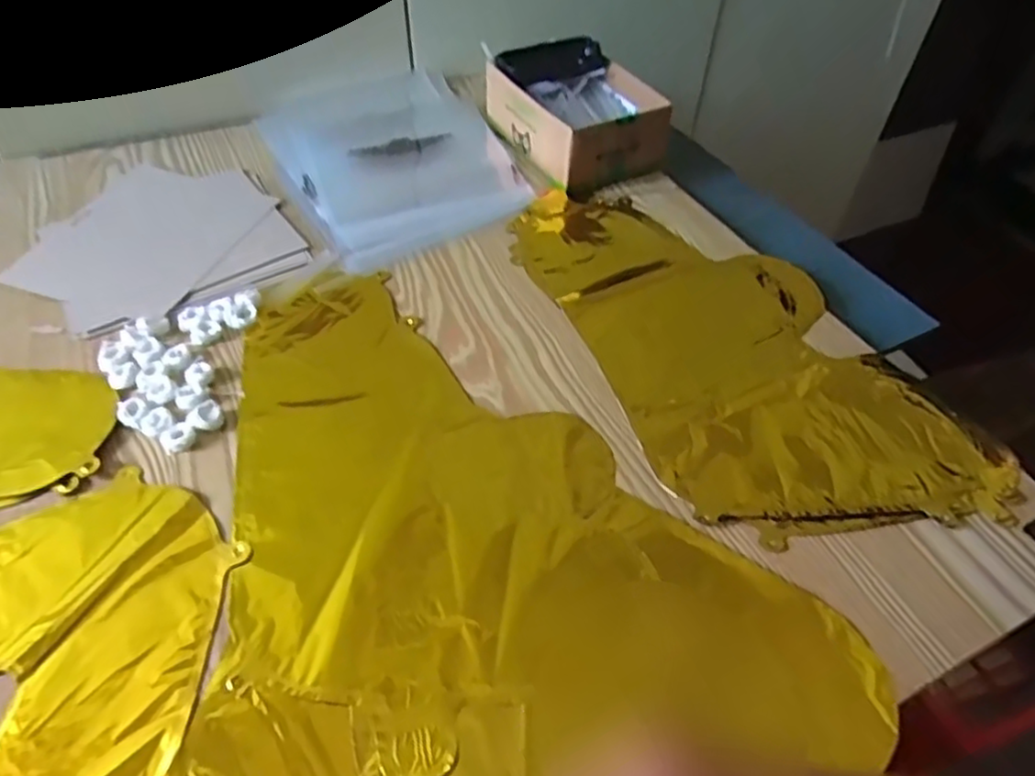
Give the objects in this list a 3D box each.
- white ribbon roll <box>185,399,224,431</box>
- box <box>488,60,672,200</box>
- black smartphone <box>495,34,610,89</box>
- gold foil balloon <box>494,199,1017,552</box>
[{"bbox_3d":[-0.219,0.020,0.463,0.023,0.011,0.020,-23,52,-20],"label":"white ribbon roll"},{"bbox_3d":[0.064,-0.300,0.727,0.139,0.071,0.194,-18,51,-17],"label":"box"},{"bbox_3d":[0.038,-0.355,0.717,0.119,0.012,0.082,-20,52,-18],"label":"black smartphone"},{"bbox_3d":[0.153,-0.049,0.532,0.224,0.015,0.420,-22,52,-20],"label":"gold foil balloon"}]

